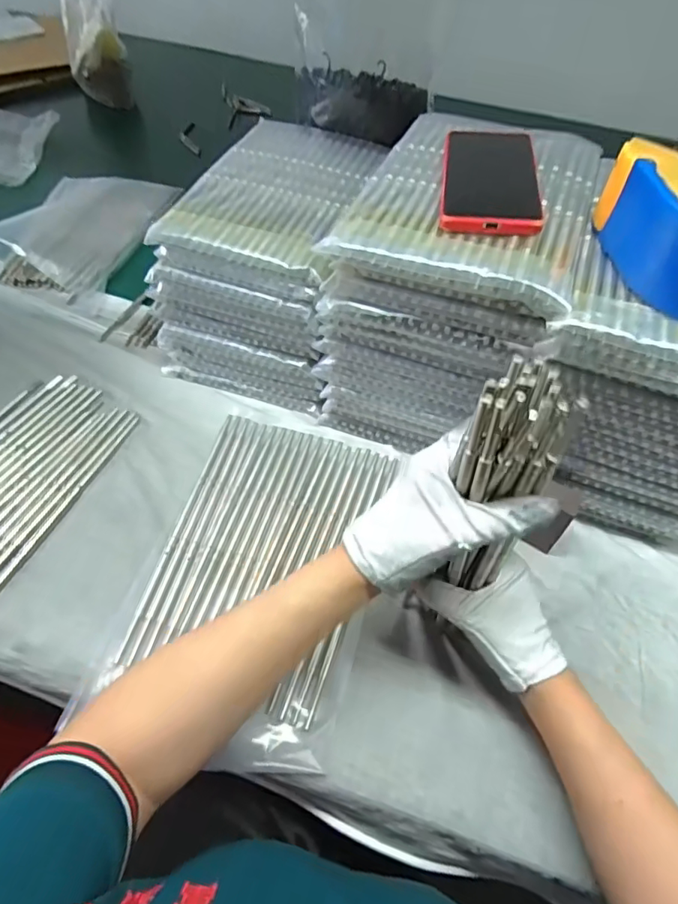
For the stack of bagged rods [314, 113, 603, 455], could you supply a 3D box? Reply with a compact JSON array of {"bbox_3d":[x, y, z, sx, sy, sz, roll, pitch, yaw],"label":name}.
[{"bbox_3d":[0.114,-0.161,0.533,0.184,0.223,0.255,22,55,10],"label":"stack of bagged rods"}]

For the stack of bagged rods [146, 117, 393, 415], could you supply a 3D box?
[{"bbox_3d":[-0.066,-0.222,0.604,0.175,0.171,0.277,16,54,6],"label":"stack of bagged rods"}]

